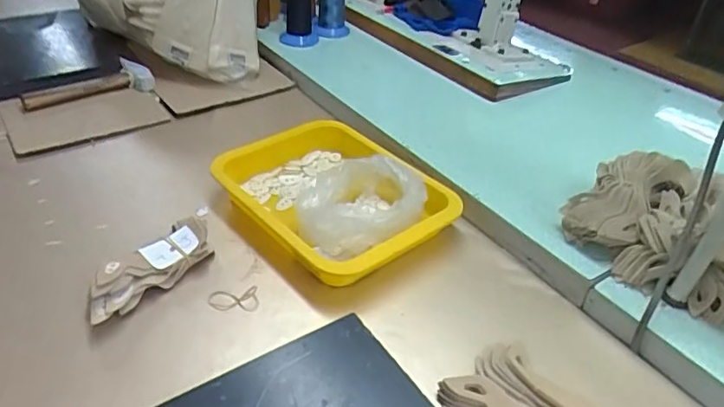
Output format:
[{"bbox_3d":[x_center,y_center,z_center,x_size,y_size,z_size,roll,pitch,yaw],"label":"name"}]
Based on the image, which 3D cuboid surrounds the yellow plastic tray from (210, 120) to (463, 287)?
[{"bbox_3d":[-0.041,-0.018,0.655,0.191,0.064,0.266,-27,46,-33],"label":"yellow plastic tray"}]

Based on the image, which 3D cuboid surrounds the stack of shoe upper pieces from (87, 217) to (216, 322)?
[{"bbox_3d":[-0.208,0.062,0.548,0.041,0.043,0.136,26,43,28],"label":"stack of shoe upper pieces"}]

